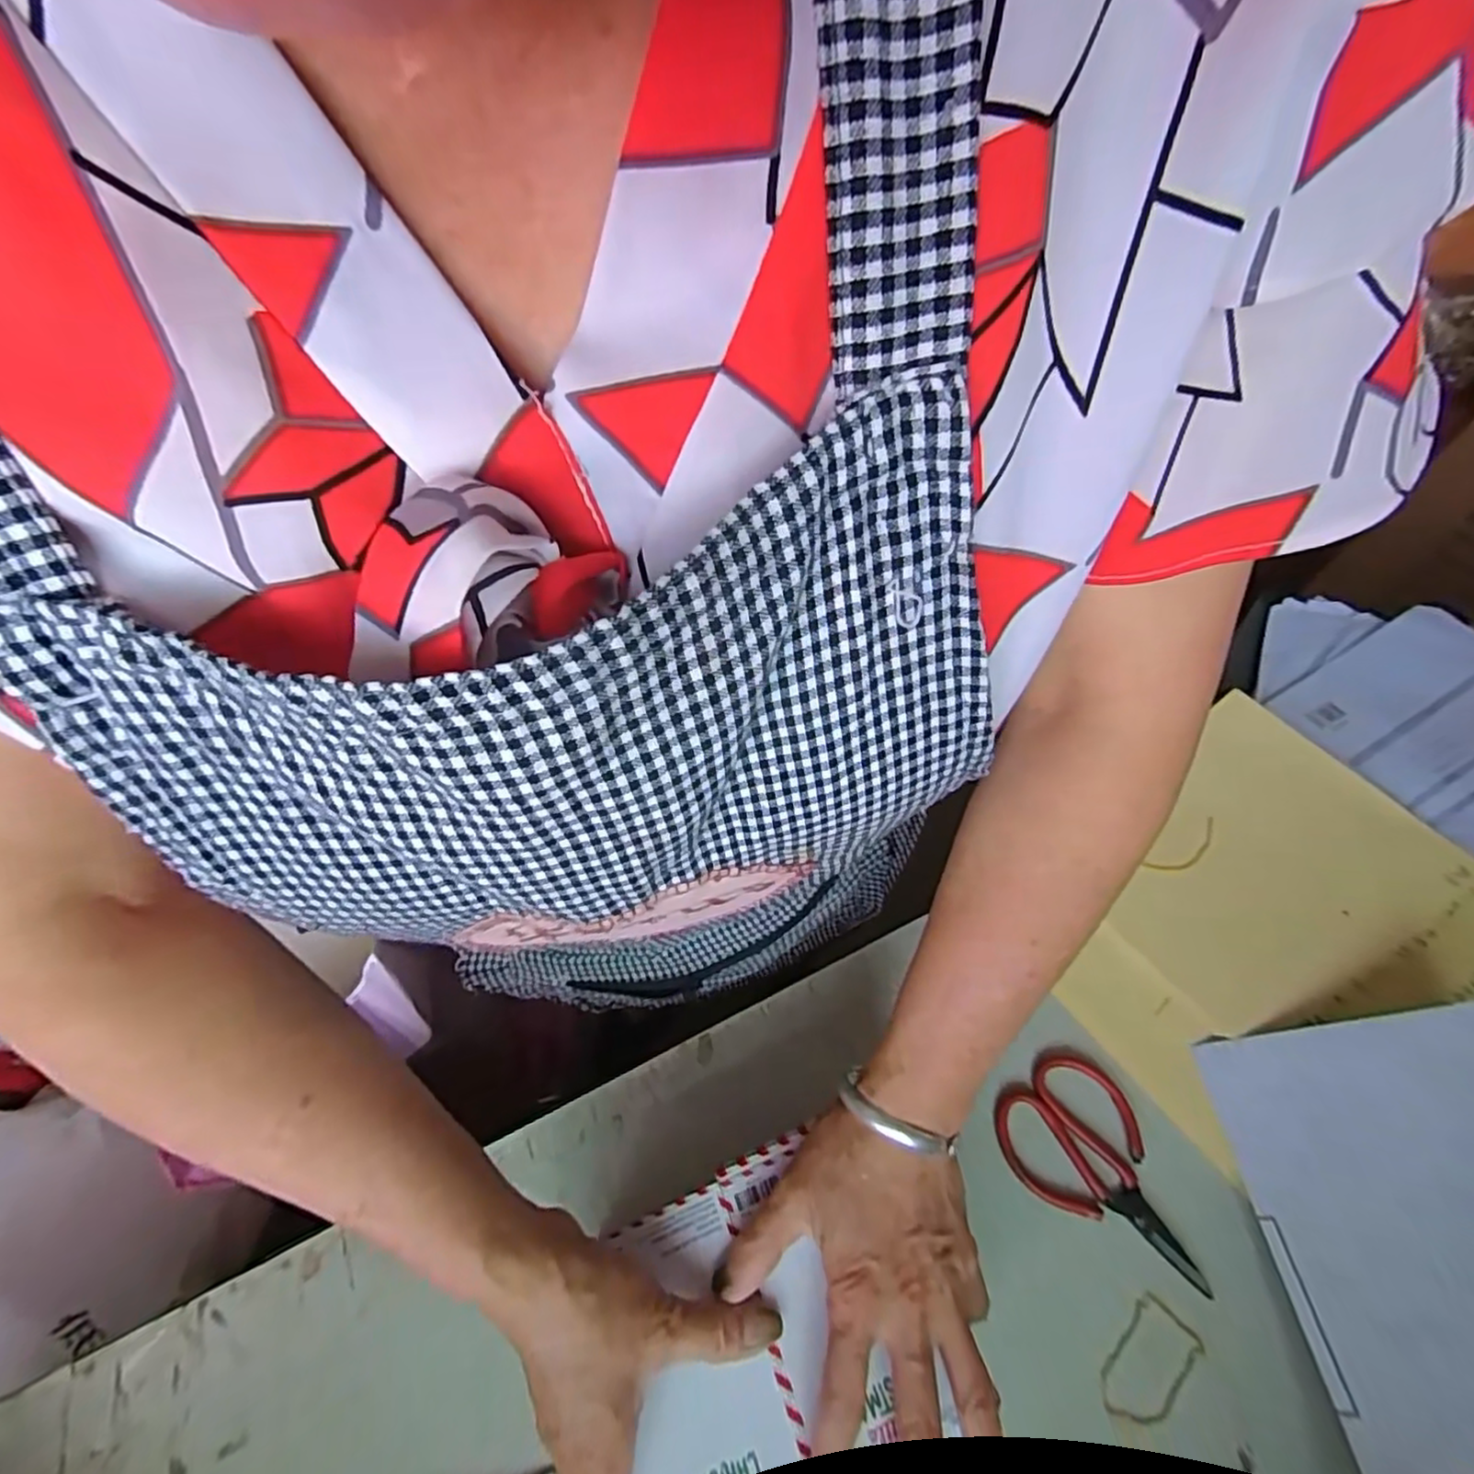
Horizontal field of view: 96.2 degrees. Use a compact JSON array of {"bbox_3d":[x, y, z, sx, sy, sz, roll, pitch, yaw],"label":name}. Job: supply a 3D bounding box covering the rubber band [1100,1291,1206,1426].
[{"bbox_3d":[0.214,0.329,0.345,0.033,0.004,0.057,39,73,22],"label":"rubber band"}]

